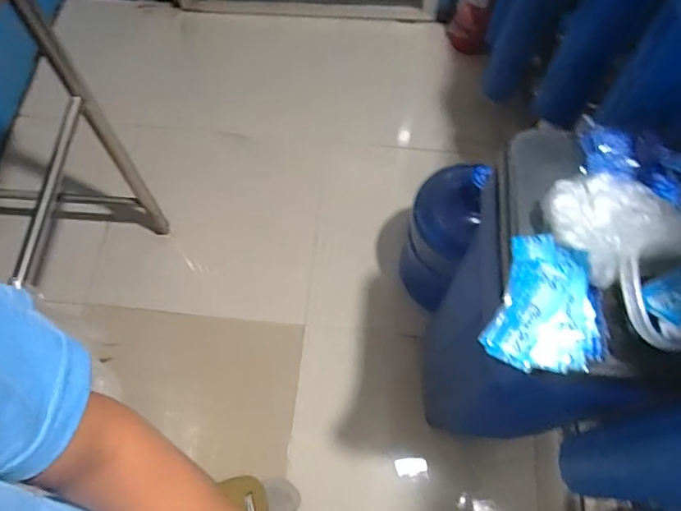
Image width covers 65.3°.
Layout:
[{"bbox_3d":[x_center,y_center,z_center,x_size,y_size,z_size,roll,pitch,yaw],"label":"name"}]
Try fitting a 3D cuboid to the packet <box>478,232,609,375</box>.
[{"bbox_3d":[0.240,0.058,0.602,0.126,0.029,0.151,17,67,7],"label":"packet"}]

